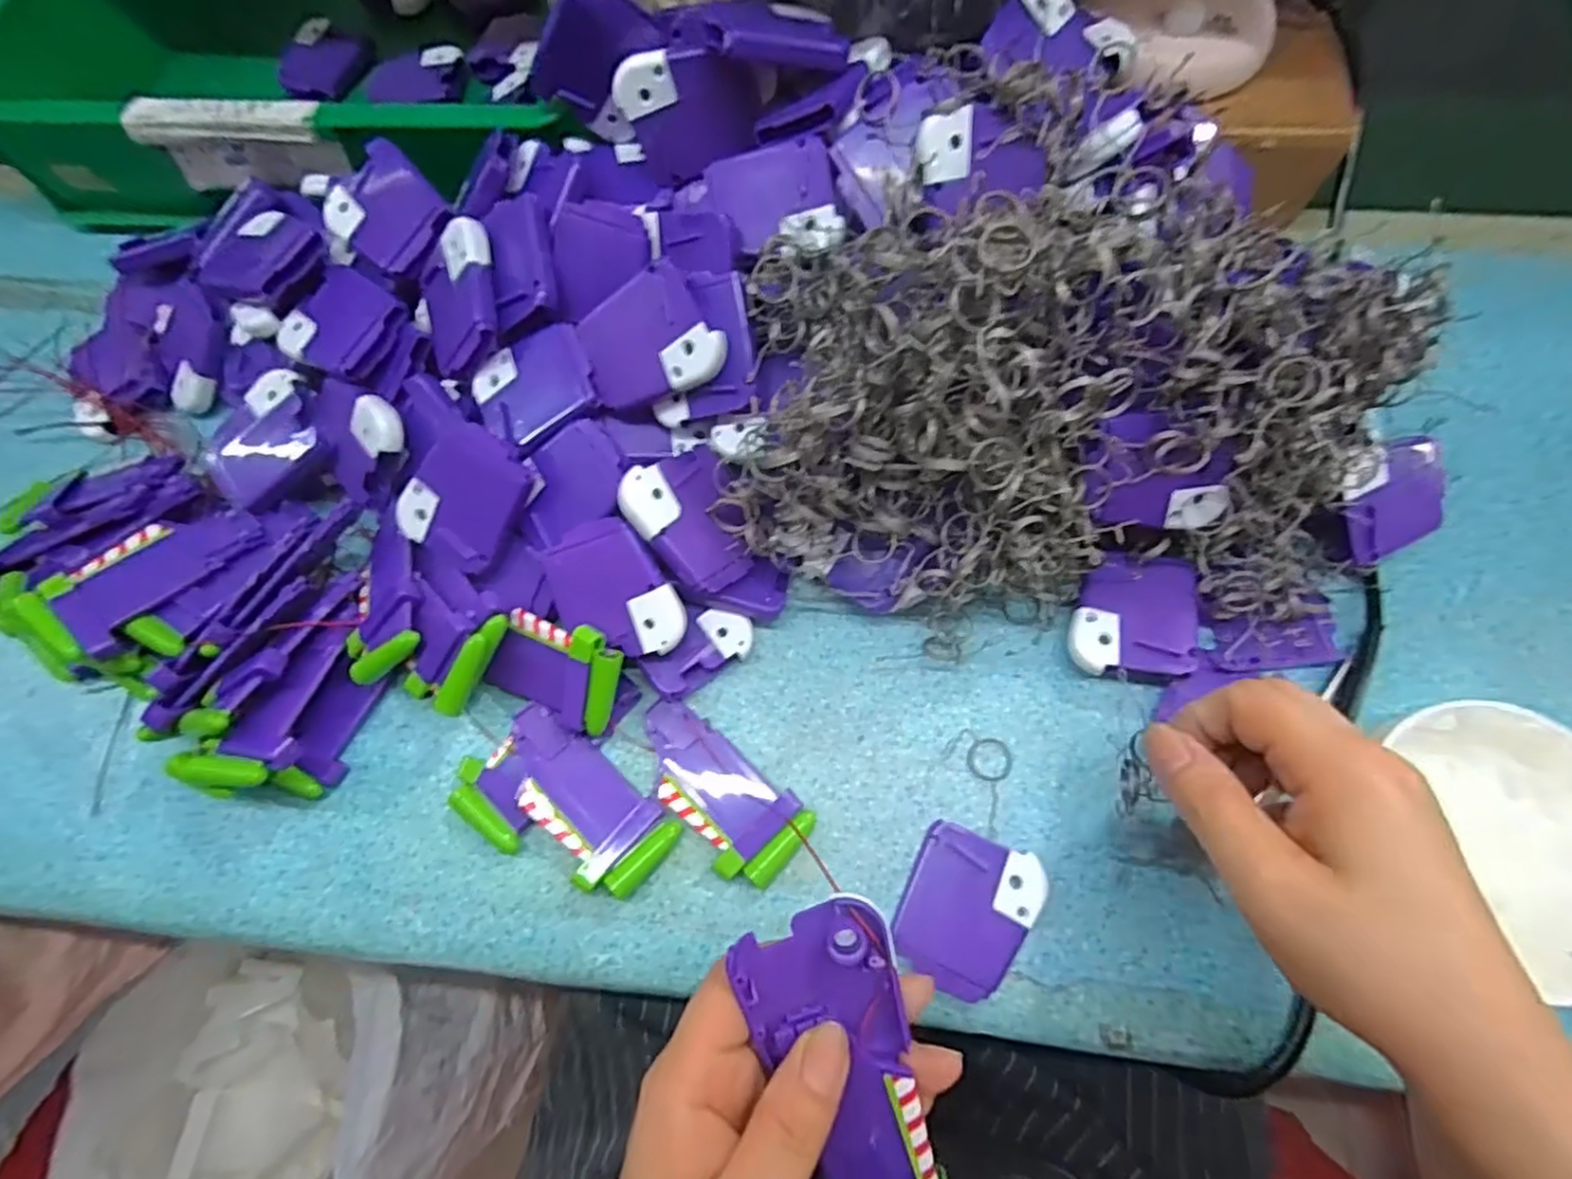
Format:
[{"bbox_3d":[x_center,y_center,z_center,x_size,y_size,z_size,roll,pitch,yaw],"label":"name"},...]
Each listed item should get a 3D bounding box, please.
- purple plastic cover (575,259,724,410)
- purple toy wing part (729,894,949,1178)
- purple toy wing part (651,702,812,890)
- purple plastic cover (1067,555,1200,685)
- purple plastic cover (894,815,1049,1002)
[{"bbox_3d":[-0.060,-0.107,0.302,0.061,0.008,0.049,-22,97,25],"label":"purple plastic cover"},{"bbox_3d":[0.019,0.162,0.227,0.049,0.009,0.118,-13,91,-2],"label":"purple toy wing part"},{"bbox_3d":[-0.031,0.088,0.306,0.085,0.012,0.040,40,77,15],"label":"purple toy wing part"},{"bbox_3d":[0.157,0.015,0.318,0.053,0.021,0.056,7,71,6],"label":"purple plastic cover"},{"bbox_3d":[0.076,0.134,0.289,0.053,0.007,0.060,21,73,10],"label":"purple plastic cover"}]

